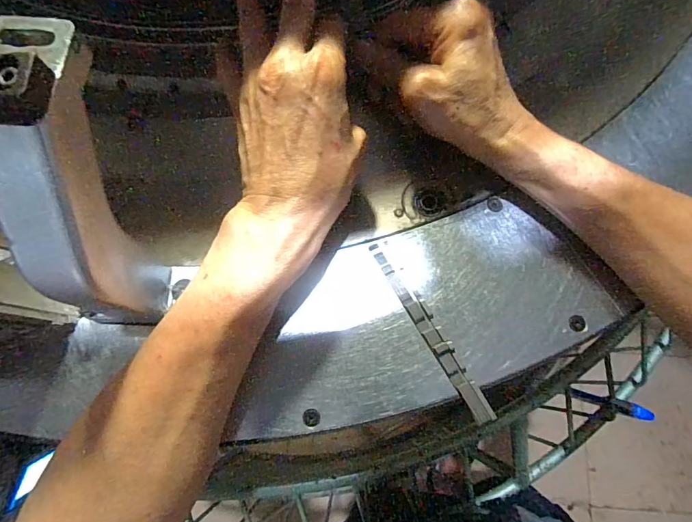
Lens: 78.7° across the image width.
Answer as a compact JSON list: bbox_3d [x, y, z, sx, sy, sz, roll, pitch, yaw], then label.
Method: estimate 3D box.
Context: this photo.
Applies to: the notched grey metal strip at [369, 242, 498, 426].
[{"bbox_3d":[0.057,0.046,0.288,0.014,0.007,0.137,-29,77,-7],"label":"notched grey metal strip"}]

